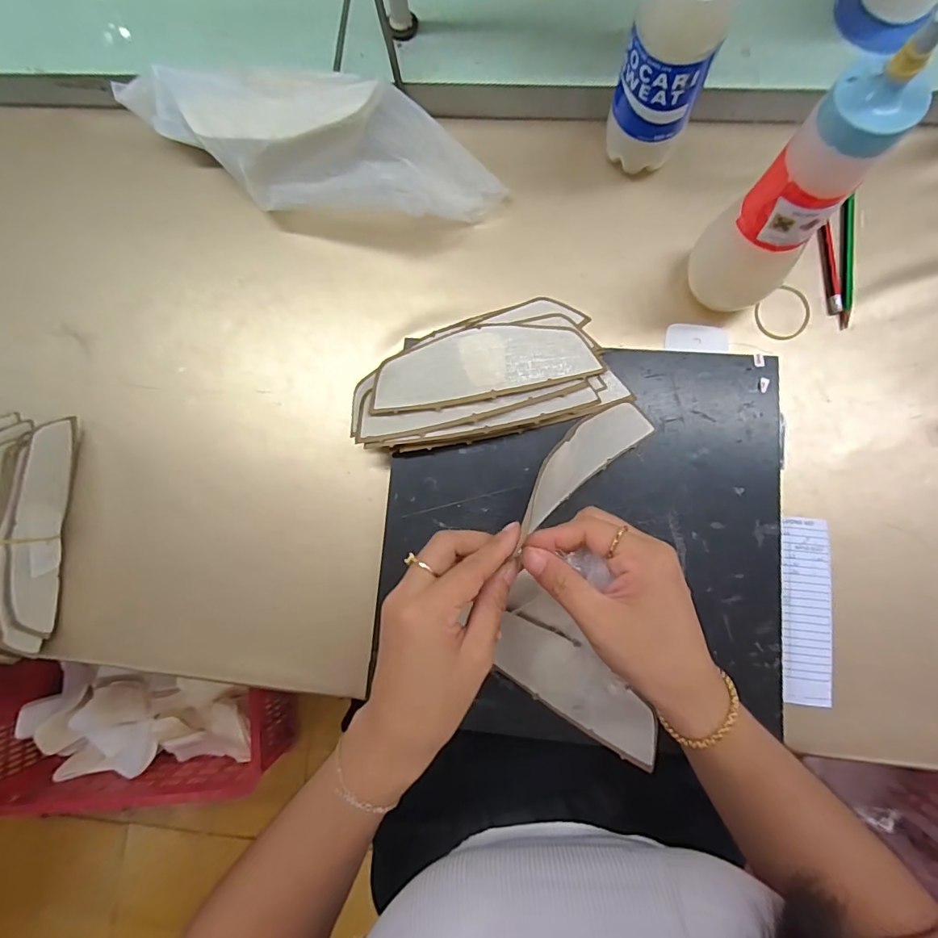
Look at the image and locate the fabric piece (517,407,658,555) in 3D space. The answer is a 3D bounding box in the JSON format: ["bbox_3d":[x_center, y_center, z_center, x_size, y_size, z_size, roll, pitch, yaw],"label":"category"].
[{"bbox_3d":[0.083,-0.005,0.332,0.145,0.054,0.016,-32,39,-32],"label":"fabric piece"}]

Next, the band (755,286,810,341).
[{"bbox_3d":[0.269,-0.132,0.400,0.050,0.004,0.042,-37,77,-3],"label":"band"}]

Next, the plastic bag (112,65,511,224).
[{"bbox_3d":[-0.140,-0.286,0.419,0.340,0.057,0.116,14,84,5],"label":"plastic bag"}]

